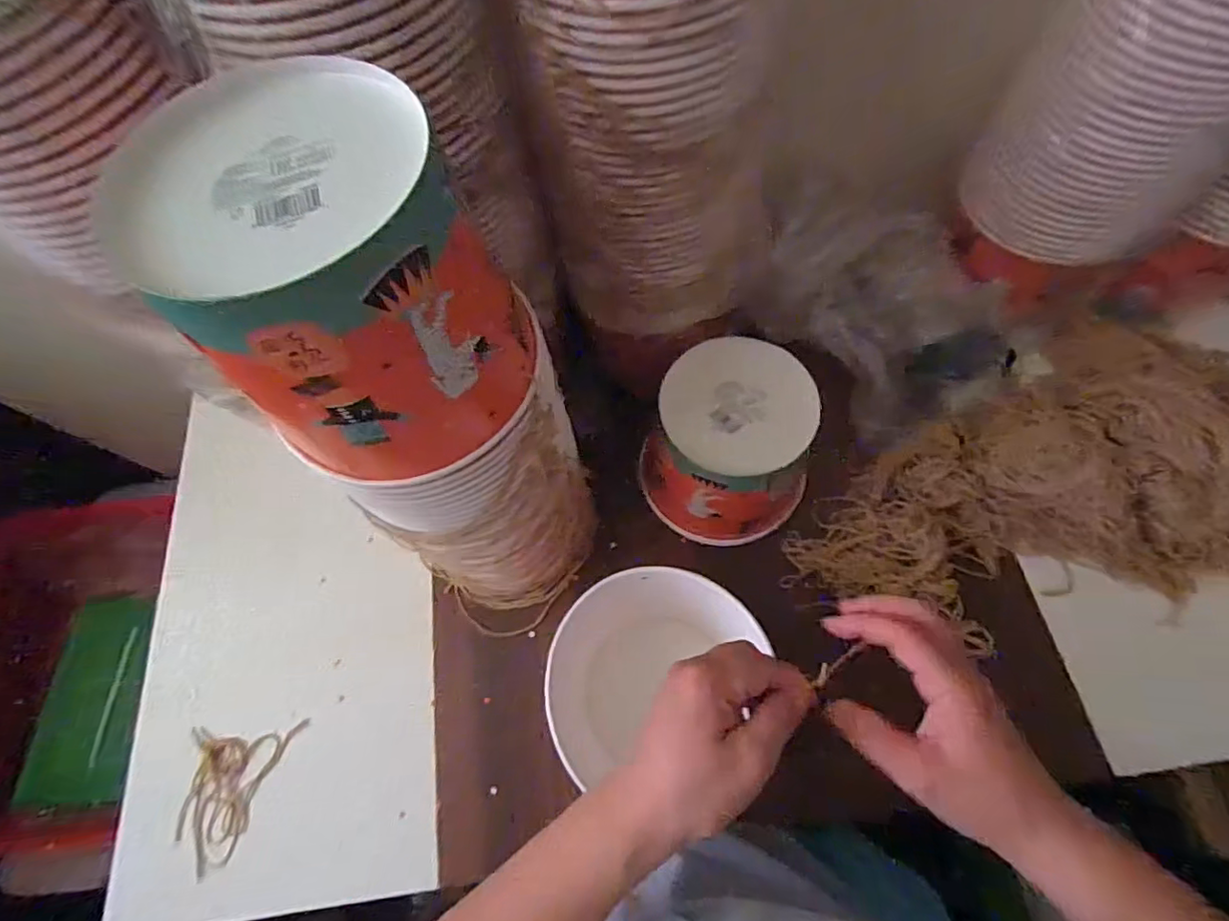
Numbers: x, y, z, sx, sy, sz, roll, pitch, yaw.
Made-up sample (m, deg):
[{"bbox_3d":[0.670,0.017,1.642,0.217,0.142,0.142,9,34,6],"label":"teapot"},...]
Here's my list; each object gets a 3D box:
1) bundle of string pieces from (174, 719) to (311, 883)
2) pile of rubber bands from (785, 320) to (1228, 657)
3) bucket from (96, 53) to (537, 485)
[{"bbox_3d":[-0.325,0.287,0.491,0.089,0.009,0.110,-1,68,4],"label":"bundle of string pieces"},{"bbox_3d":[0.397,0.044,0.507,0.416,0.071,0.271,-28,69,-7],"label":"pile of rubber bands"},{"bbox_3d":[-0.128,-0.080,0.271,0.135,0.131,0.140,-1,68,4],"label":"bucket"}]

